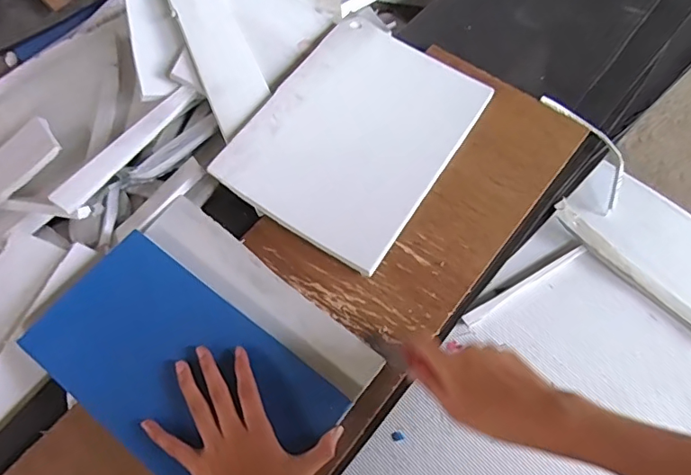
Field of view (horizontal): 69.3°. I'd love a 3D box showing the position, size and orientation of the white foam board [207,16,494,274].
[{"bbox_3d":[0.015,-0.120,0.568,0.203,0.018,0.276,34,71,4],"label":"white foam board"}]

